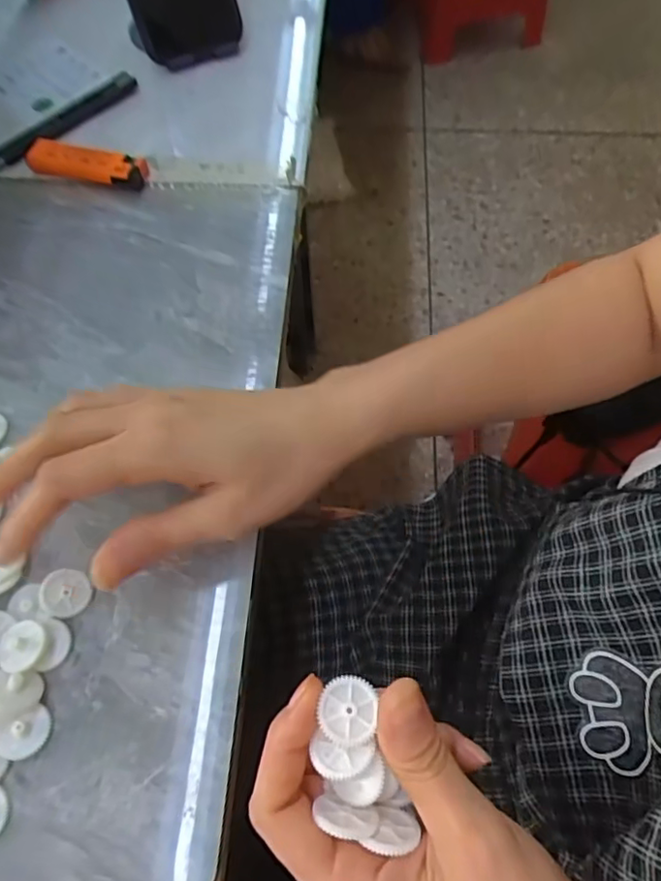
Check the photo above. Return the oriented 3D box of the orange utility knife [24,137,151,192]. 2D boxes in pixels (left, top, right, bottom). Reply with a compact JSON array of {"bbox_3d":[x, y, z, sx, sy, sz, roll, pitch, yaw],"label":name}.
[{"bbox_3d":[-0.169,-0.191,0.399,0.083,0.019,0.020,12,63,7],"label":"orange utility knife"}]

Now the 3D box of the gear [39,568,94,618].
[{"bbox_3d":[-0.122,0.070,0.265,0.020,0.010,0.020,-16,63,-8],"label":"gear"}]

